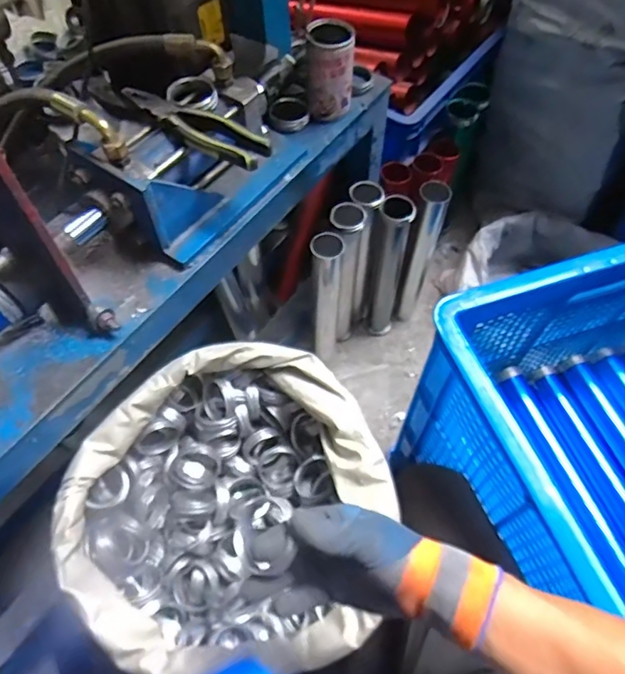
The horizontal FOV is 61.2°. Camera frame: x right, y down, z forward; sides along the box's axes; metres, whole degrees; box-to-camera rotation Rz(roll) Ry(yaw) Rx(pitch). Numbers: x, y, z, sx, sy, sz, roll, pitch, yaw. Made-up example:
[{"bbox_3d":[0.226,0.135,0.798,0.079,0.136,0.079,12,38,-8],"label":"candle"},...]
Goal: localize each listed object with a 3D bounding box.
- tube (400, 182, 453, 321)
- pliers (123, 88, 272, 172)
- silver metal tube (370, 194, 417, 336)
[{"bbox_3d":[0.203,-0.151,1.014,0.053,0.332,0.053,19,61,10],"label":"tube"},{"bbox_3d":[-0.135,-0.237,0.601,0.186,0.025,0.046,29,63,15],"label":"pliers"},{"bbox_3d":[0.141,-0.121,1.011,0.067,0.339,0.054,10,60,5],"label":"silver metal tube"}]

